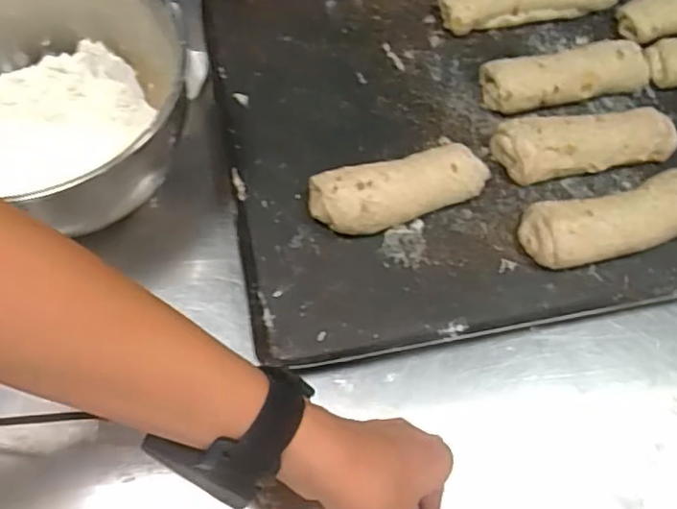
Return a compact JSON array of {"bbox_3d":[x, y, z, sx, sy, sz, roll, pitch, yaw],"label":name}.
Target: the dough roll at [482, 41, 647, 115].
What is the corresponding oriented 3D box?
[{"bbox_3d":[0.215,-0.165,0.592,0.163,0.032,0.049,-9,65,-8],"label":"dough roll"}]

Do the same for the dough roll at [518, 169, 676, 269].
[{"bbox_3d":[0.231,-0.029,0.523,0.159,0.035,0.058,-13,65,-10],"label":"dough roll"}]

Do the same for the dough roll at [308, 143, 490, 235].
[{"bbox_3d":[0.052,-0.056,0.525,0.155,0.037,0.059,-13,65,-10],"label":"dough roll"}]

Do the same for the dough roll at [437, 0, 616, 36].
[{"bbox_3d":[0.195,-0.257,0.635,0.192,0.030,0.040,-14,65,-10],"label":"dough roll"}]

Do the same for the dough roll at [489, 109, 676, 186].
[{"bbox_3d":[0.220,-0.100,0.560,0.157,0.033,0.052,-10,65,-9],"label":"dough roll"}]

